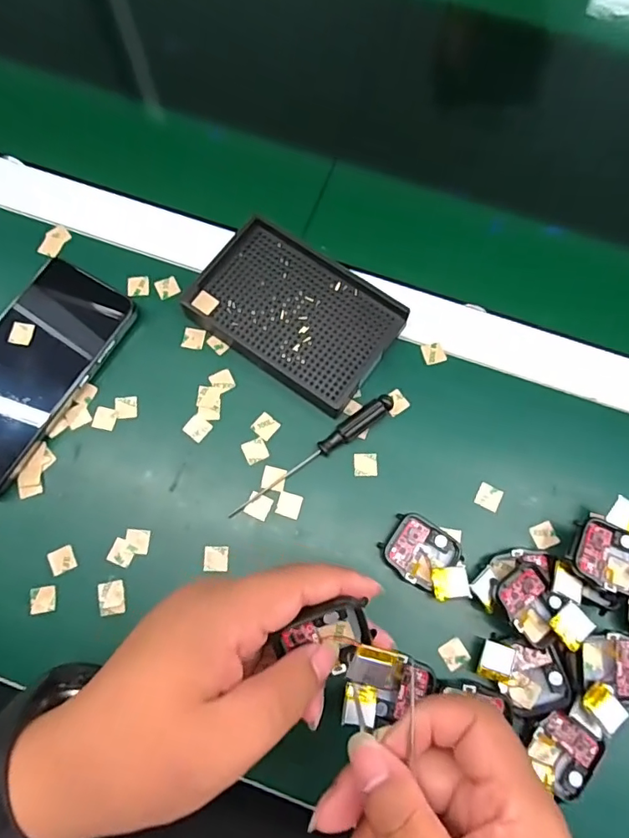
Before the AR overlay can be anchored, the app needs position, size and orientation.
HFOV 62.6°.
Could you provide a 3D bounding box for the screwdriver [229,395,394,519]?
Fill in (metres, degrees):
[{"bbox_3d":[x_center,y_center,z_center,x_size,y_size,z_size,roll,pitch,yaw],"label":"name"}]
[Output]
[{"bbox_3d":[0.000,0.025,0.348,0.130,0.013,0.013,-36,78,-11],"label":"screwdriver"}]

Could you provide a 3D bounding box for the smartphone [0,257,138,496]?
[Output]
[{"bbox_3d":[-0.199,-0.032,0.359,0.076,0.014,0.160,31,76,7],"label":"smartphone"}]

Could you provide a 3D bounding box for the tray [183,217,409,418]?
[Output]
[{"bbox_3d":[-0.014,-0.077,0.369,0.135,0.027,0.089,37,77,8],"label":"tray"}]

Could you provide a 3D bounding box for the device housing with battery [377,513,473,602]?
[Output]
[{"bbox_3d":[0.073,0.088,0.328,0.056,0.020,0.039,38,77,8],"label":"device housing with battery"}]

